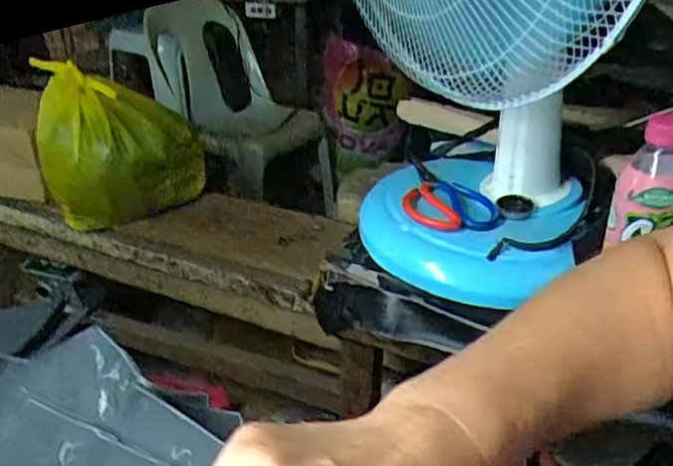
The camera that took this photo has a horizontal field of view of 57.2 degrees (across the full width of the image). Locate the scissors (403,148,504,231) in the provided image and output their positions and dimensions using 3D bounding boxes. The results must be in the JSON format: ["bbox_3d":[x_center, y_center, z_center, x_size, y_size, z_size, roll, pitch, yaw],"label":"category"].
[{"bbox_3d":[0.136,-0.060,0.746,0.104,0.030,0.221,4,31,7],"label":"scissors"}]

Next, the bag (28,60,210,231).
[{"bbox_3d":[-0.407,-0.200,1.183,0.269,0.295,0.254,-9,31,-13],"label":"bag"}]

